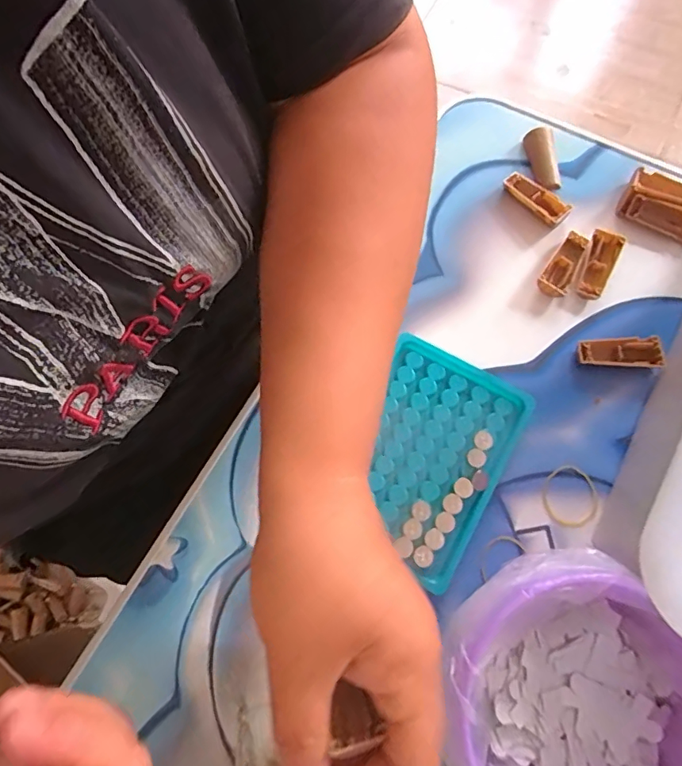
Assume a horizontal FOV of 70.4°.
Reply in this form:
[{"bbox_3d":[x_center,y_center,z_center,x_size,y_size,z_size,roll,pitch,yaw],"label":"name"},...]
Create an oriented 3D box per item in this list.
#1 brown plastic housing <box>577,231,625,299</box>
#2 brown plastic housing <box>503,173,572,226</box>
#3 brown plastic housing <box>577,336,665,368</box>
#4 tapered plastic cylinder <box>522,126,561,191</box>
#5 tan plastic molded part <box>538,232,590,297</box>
[{"bbox_3d":[0.174,-0.080,0.326,0.018,0.009,0.051,22,76,8],"label":"brown plastic housing"},{"bbox_3d":[0.138,-0.131,0.345,0.018,0.012,0.049,-44,77,-10],"label":"brown plastic housing"},{"bbox_3d":[0.178,-0.020,0.310,0.049,0.010,0.019,1,74,2],"label":"brown plastic housing"},{"bbox_3d":[0.149,-0.163,0.355,0.017,0.014,0.051,-10,74,-1],"label":"tapered plastic cylinder"},{"bbox_3d":[0.153,-0.081,0.329,0.018,0.009,0.050,32,78,10],"label":"tan plastic molded part"}]

